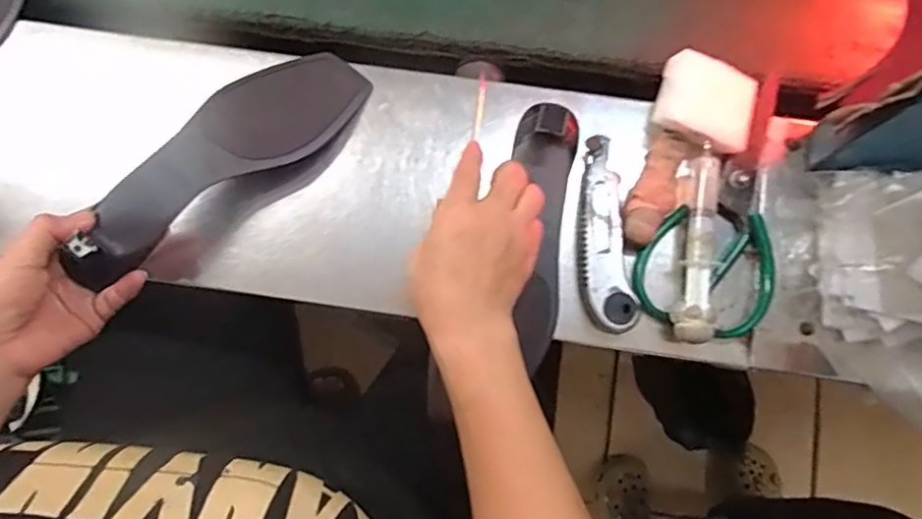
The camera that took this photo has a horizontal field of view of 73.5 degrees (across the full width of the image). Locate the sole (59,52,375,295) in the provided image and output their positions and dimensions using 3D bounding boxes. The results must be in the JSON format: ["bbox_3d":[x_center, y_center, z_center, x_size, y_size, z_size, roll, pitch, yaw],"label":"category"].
[{"bbox_3d":[-0.181,-0.079,0.463,0.248,0.025,0.078,-41,81,-16],"label":"sole"}]

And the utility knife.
[{"bbox_3d":[0.102,-0.019,0.458,0.037,0.015,0.144,-6,79,0],"label":"utility knife"}]

